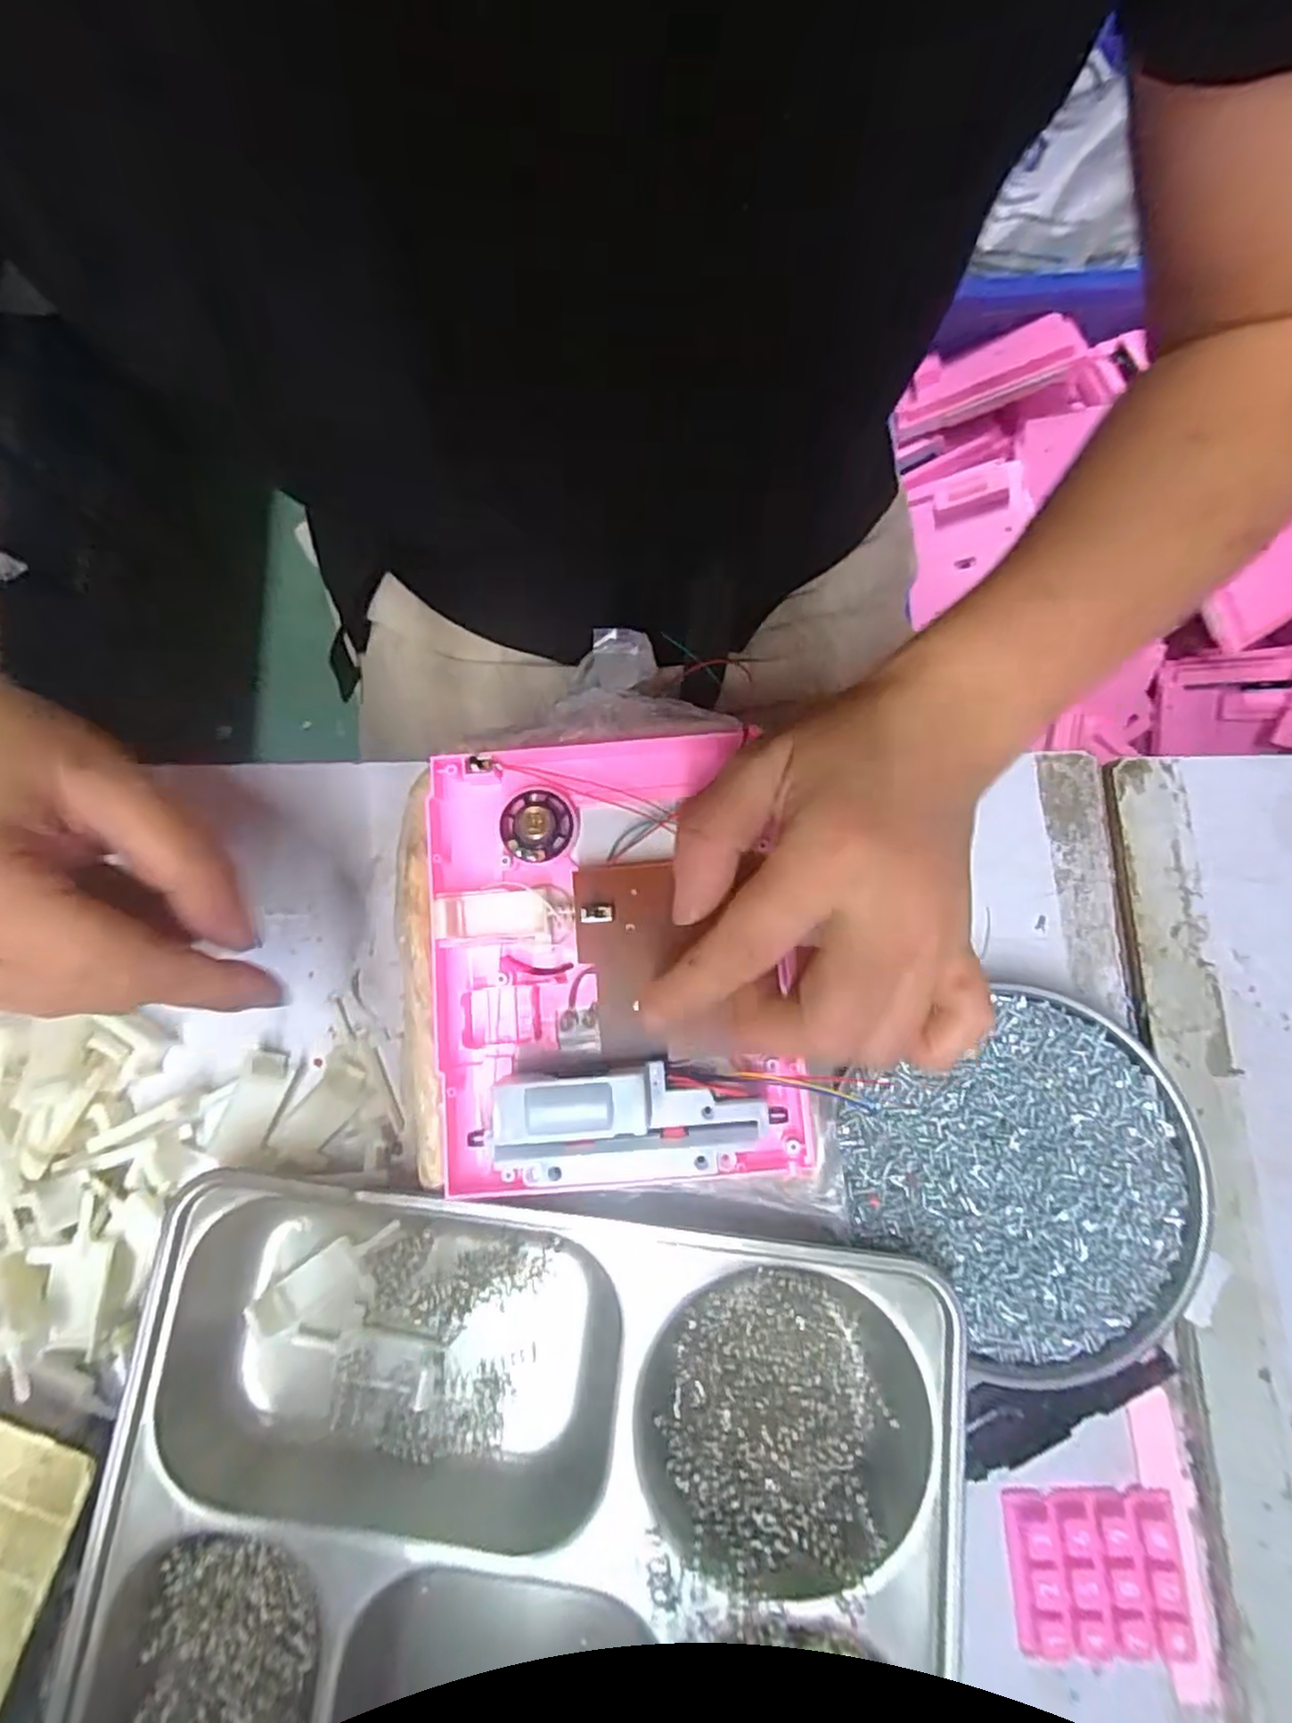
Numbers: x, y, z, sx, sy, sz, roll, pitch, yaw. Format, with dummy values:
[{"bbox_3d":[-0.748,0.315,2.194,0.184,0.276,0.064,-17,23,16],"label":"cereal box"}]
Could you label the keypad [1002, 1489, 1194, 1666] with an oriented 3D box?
[{"bbox_3d":[0.158,0.251,0.253,0.058,0.012,0.045,0,77,1],"label":"keypad"}]

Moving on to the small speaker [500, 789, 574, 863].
[{"bbox_3d":[-0.043,-0.014,0.278,0.028,0.008,0.028,-2,77,0],"label":"small speaker"}]

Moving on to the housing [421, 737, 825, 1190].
[{"bbox_3d":[-0.018,0.032,0.261,0.136,0.038,0.169,-6,77,-1],"label":"housing"}]

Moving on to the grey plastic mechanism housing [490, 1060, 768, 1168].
[{"bbox_3d":[-0.006,0.086,0.246,0.091,0.036,0.030,-5,77,0],"label":"grey plastic mechanism housing"}]

